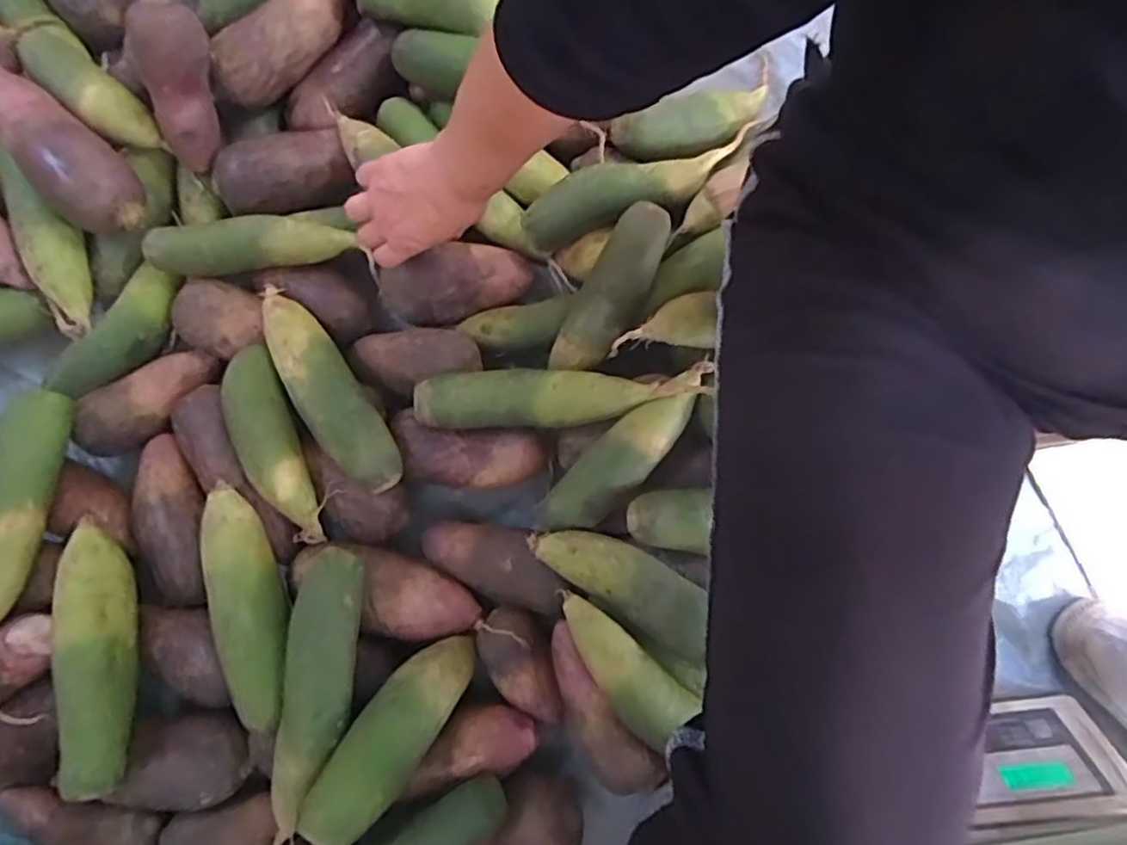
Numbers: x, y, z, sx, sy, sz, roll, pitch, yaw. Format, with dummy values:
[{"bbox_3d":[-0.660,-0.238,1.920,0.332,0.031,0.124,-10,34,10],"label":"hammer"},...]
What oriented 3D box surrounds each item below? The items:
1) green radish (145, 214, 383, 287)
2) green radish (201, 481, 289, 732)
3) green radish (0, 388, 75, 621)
[{"bbox_3d":[-0.295,-0.169,0.644,0.218,0.049,0.055,1,78,1],"label":"green radish"},{"bbox_3d":[-0.262,0.151,0.557,0.052,0.050,0.203,-17,78,-3],"label":"green radish"},{"bbox_3d":[-0.464,0.071,0.554,0.047,0.058,0.212,-1,78,0],"label":"green radish"}]

